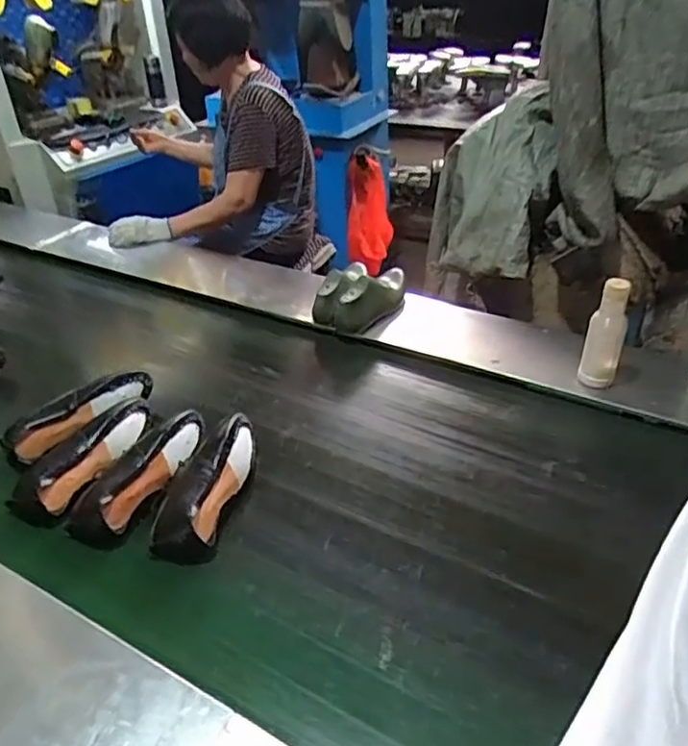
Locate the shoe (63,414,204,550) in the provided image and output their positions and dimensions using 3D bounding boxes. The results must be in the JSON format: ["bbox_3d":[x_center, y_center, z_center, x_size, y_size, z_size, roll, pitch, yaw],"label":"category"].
[{"bbox_3d":[-0.303,0.165,0.992,0.085,0.078,0.278,18,39,28],"label":"shoe"}]

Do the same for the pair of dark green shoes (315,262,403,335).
[{"bbox_3d":[0.049,-0.178,1.417,0.149,0.116,0.255,16,38,26],"label":"pair of dark green shoes"}]

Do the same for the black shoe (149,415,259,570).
[{"bbox_3d":[-0.214,0.170,0.976,0.104,0.082,0.264,5,35,12],"label":"black shoe"}]

